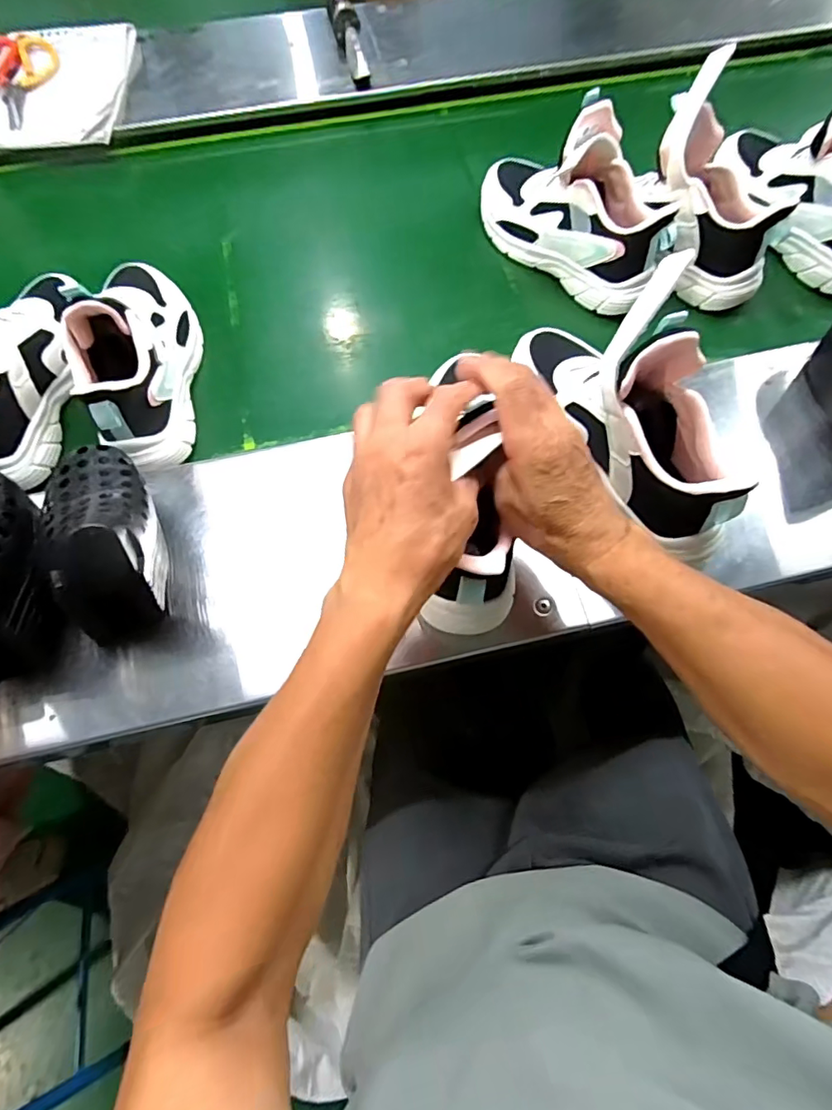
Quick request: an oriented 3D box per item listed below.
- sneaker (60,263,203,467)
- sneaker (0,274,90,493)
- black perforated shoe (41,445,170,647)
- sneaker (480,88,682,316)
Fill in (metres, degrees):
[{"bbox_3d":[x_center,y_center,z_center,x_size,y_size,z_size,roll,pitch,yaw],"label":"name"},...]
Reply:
[{"bbox_3d":[-0.274,-0.205,0.515,0.087,0.123,0.240,-8,68,-3],"label":"sneaker"},{"bbox_3d":[-0.393,-0.193,0.505,0.096,0.114,0.236,-7,68,-3],"label":"sneaker"},{"bbox_3d":[-0.231,-0.016,0.402,0.065,0.122,0.132,-7,68,-2],"label":"black perforated shoe"},{"bbox_3d":[0.175,-0.392,0.592,0.089,0.148,0.248,-42,73,-15],"label":"sneaker"}]

